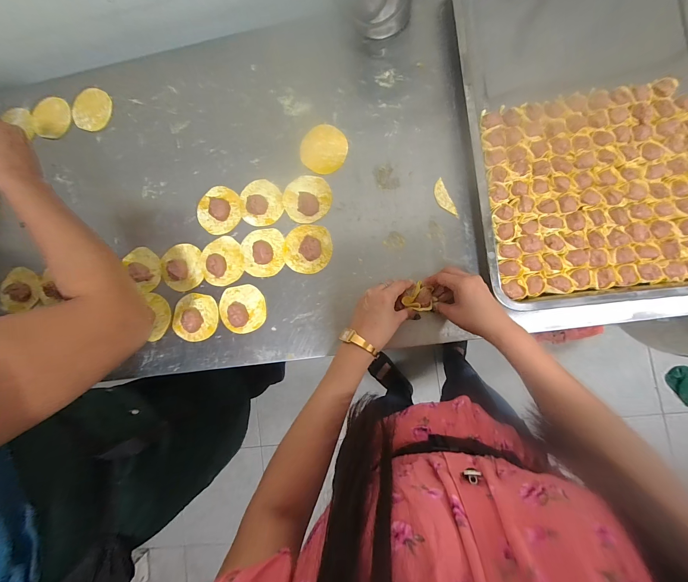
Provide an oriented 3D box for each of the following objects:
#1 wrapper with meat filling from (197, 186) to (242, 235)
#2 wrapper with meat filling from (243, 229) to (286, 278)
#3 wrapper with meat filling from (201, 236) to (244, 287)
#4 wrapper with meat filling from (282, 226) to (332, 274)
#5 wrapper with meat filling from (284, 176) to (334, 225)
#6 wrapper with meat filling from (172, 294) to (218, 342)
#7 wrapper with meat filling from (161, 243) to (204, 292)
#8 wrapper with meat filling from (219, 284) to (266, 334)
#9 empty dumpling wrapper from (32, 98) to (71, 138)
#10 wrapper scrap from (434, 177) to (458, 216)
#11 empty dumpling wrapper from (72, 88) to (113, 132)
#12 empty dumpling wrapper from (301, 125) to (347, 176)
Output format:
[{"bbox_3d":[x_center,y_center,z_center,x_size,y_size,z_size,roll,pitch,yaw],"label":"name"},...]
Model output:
[{"bbox_3d":[-0.222,-0.144,0.524,0.080,0.009,0.081,0,86,6],"label":"wrapper with meat filling"},{"bbox_3d":[-0.140,-0.067,0.500,0.073,0.025,0.081,-2,86,6],"label":"wrapper with meat filling"},{"bbox_3d":[-0.214,-0.052,0.509,0.074,0.026,0.083,-10,85,6],"label":"wrapper with meat filling"},{"bbox_3d":[-0.063,-0.072,0.494,0.081,0.021,0.080,0,86,6],"label":"wrapper with meat filling"},{"bbox_3d":[-0.063,-0.159,0.496,0.080,0.024,0.080,0,86,6],"label":"wrapper with meat filling"},{"bbox_3d":[-0.261,0.046,0.512,0.079,0.017,0.080,0,86,6],"label":"wrapper with meat filling"},{"bbox_3d":[-0.291,-0.042,0.527,0.076,0.010,0.084,-8,85,6],"label":"wrapper with meat filling"},{"bbox_3d":[-0.175,0.030,0.498,0.077,0.025,0.080,-9,85,6],"label":"wrapper with meat filling"},{"bbox_3d":[-0.577,-0.340,0.580,0.095,0.007,0.081,19,86,11],"label":"empty dumpling wrapper"},{"bbox_3d":[0.163,-0.151,0.482,0.021,0.004,0.064,-26,84,4],"label":"wrapper scrap"},{"bbox_3d":[-0.488,-0.351,0.572,0.069,0.004,0.080,25,89,-4],"label":"empty dumpling wrapper"},{"bbox_3d":[-0.035,-0.244,0.507,0.082,0.004,0.080,0,86,6],"label":"empty dumpling wrapper"}]

